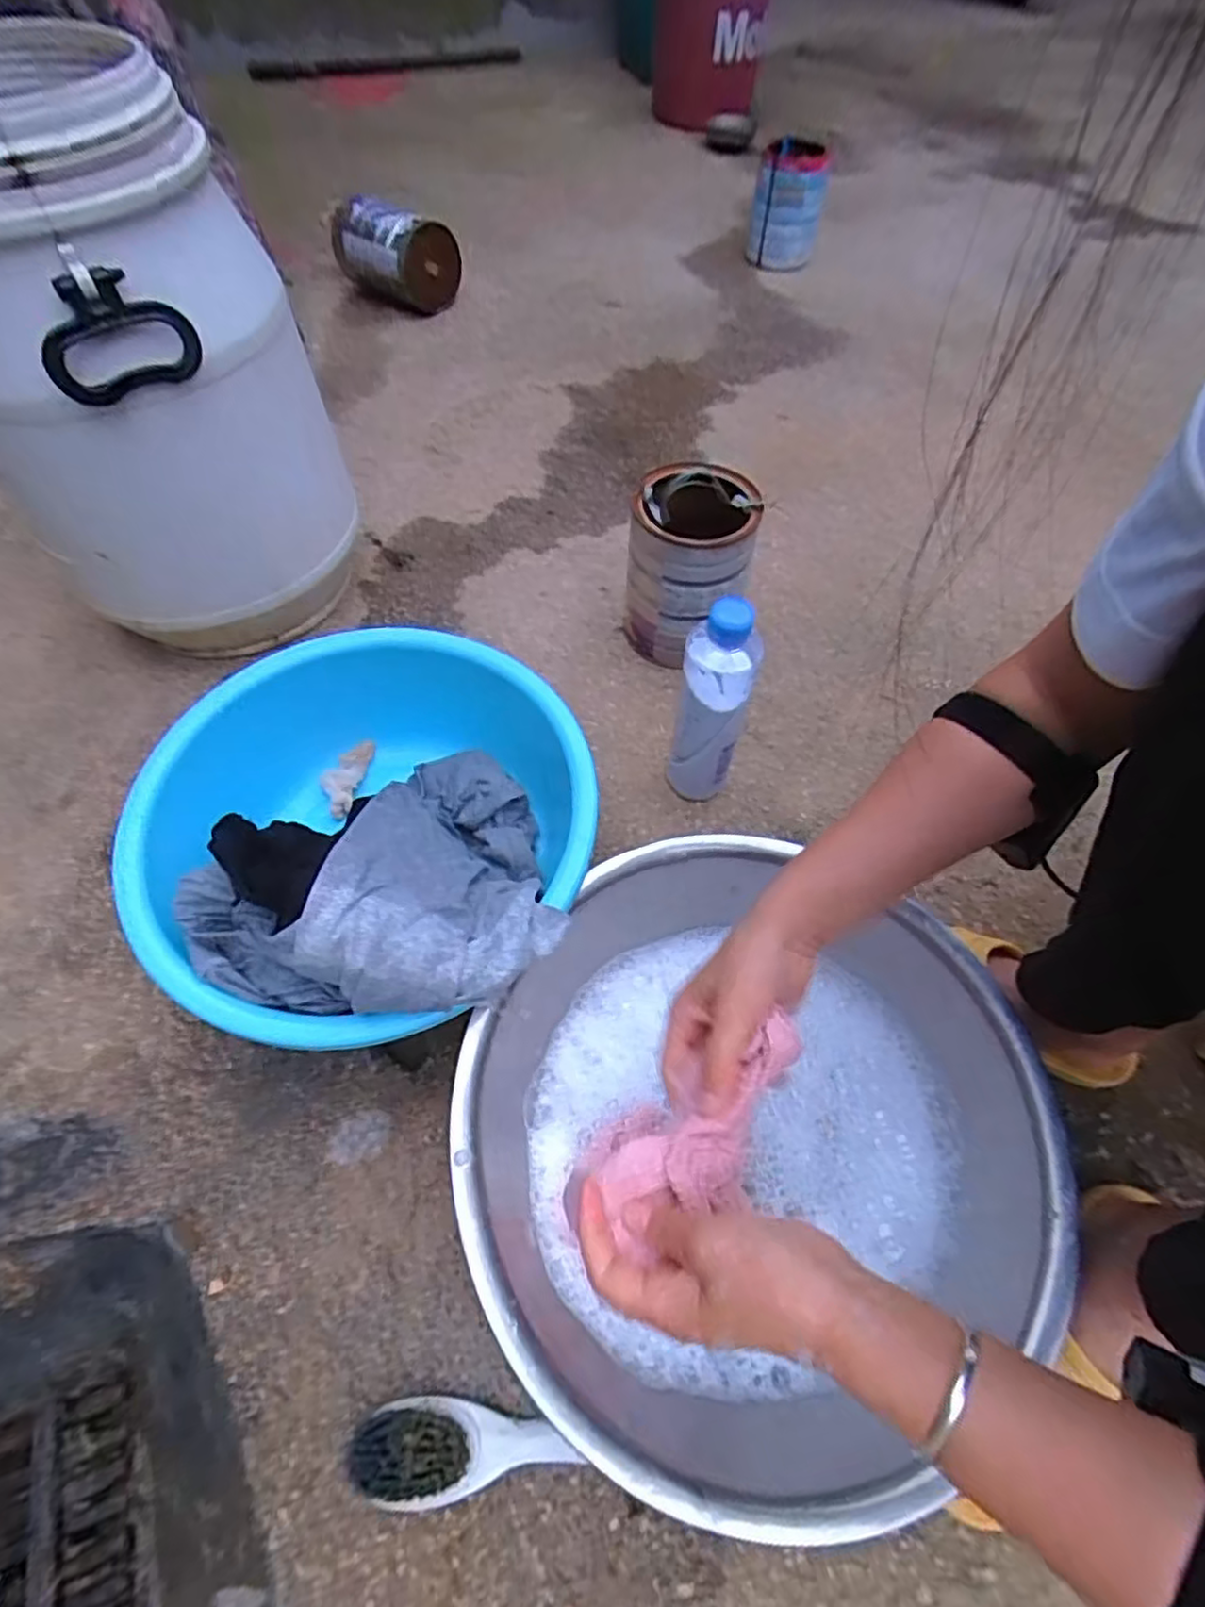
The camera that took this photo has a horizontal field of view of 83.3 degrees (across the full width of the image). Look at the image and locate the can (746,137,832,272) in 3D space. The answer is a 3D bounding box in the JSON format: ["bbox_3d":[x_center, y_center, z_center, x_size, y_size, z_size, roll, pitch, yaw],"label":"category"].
[{"bbox_3d":[0.333,-1.083,1.221,0.120,0.156,0.108,7,56,3],"label":"can"}]

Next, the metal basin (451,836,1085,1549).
[{"bbox_3d":[0.101,0.224,0.467,0.362,0.109,0.363,0,57,0],"label":"metal basin"}]

